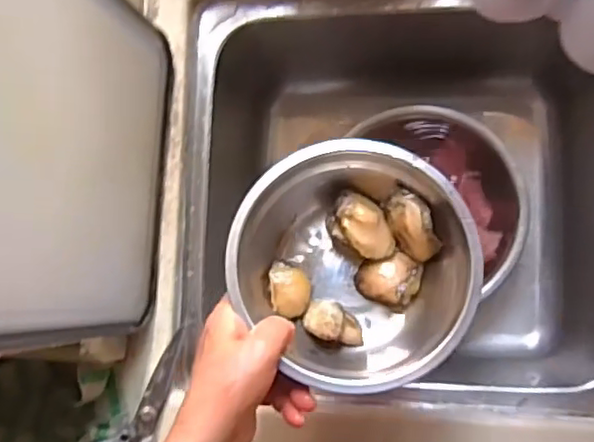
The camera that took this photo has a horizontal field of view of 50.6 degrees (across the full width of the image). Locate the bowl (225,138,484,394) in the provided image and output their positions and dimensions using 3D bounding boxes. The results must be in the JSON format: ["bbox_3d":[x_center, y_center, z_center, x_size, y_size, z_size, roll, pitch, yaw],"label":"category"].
[{"bbox_3d":[0.044,0.028,0.462,0.162,0.066,0.172,-1,85,8],"label":"bowl"}]

